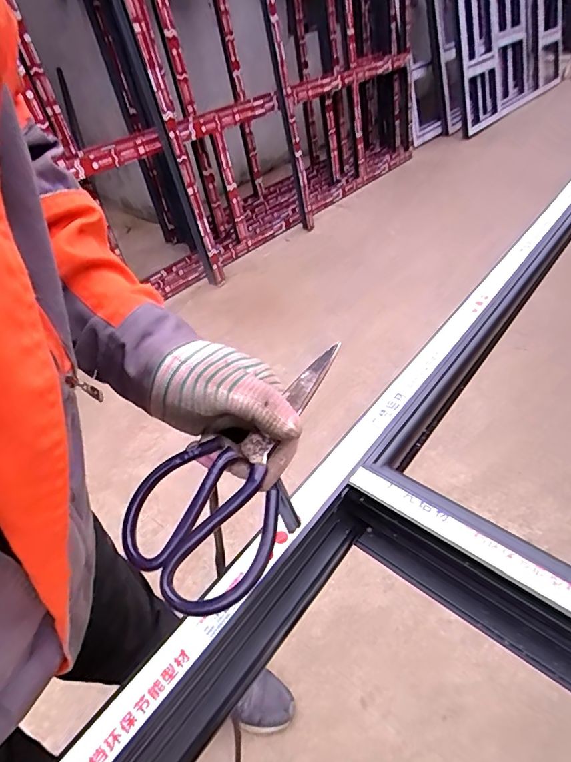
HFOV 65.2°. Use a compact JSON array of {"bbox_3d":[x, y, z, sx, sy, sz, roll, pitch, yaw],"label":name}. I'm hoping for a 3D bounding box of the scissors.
[{"bbox_3d":[-0.024,0.057,0.314,0.106,0.021,0.194,30,73,32],"label":"scissors"}]

